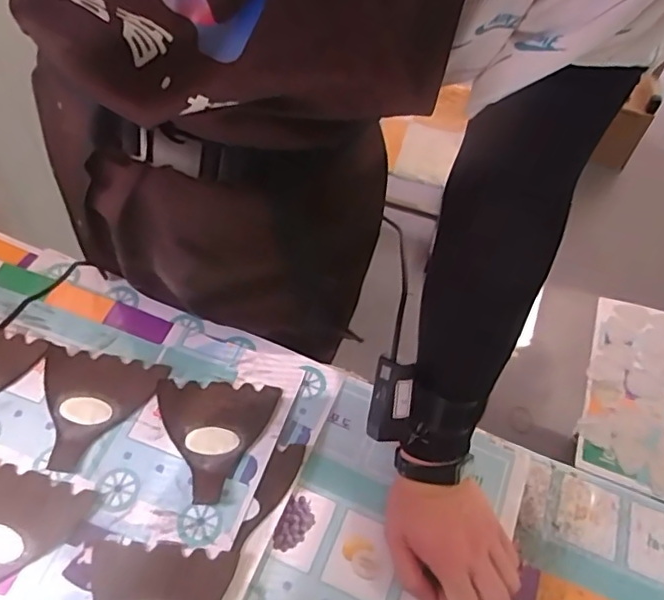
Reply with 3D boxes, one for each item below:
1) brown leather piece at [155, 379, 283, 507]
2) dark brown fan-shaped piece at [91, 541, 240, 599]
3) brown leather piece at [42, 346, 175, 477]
[{"bbox_3d":[-0.115,0.134,0.542,0.115,0.010,0.120,3,55,-3],"label":"brown leather piece"},{"bbox_3d":[-0.146,0.258,0.446,0.114,0.008,0.120,7,52,0],"label":"dark brown fan-shaped piece"},{"bbox_3d":[-0.237,0.106,0.545,0.119,0.005,0.119,10,54,2],"label":"brown leather piece"}]

